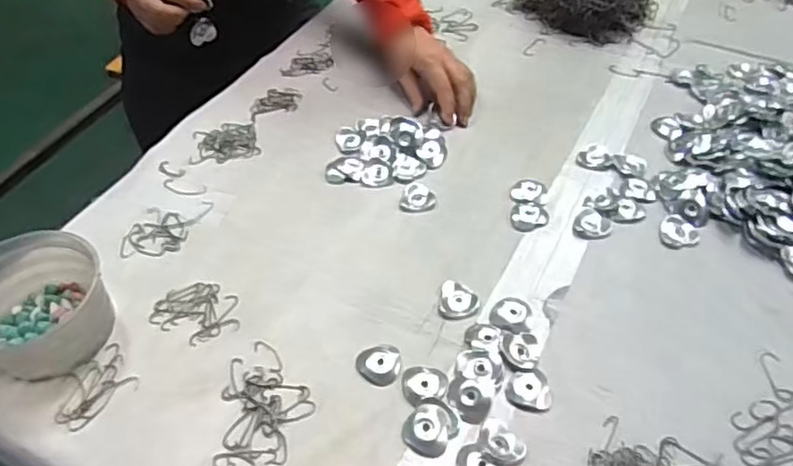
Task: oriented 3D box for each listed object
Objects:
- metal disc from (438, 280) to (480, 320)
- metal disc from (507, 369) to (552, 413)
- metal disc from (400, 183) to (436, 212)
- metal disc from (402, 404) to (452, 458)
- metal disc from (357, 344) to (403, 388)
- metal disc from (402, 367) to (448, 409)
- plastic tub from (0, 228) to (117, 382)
[{"bbox_3d":[0.056,0.061,0.550,0.034,0.007,0.033,5,73,9],"label":"metal disc"},{"bbox_3d":[0.108,0.126,0.500,0.035,0.008,0.034,0,48,0],"label":"metal disc"},{"bbox_3d":[0.023,-0.037,0.635,0.034,0.004,0.040,10,49,9],"label":"metal disc"},{"bbox_3d":[0.024,0.149,0.476,0.035,0.008,0.040,16,51,15],"label":"metal disc"},{"bbox_3d":[-0.014,0.108,0.515,0.036,0.005,0.038,0,48,0],"label":"metal disc"},{"bbox_3d":[0.023,0.122,0.502,0.036,0.004,0.032,-10,49,-8],"label":"metal disc"},{"bbox_3d":[-0.305,0.059,0.520,0.118,0.061,0.114,0,48,0],"label":"plastic tub"}]

